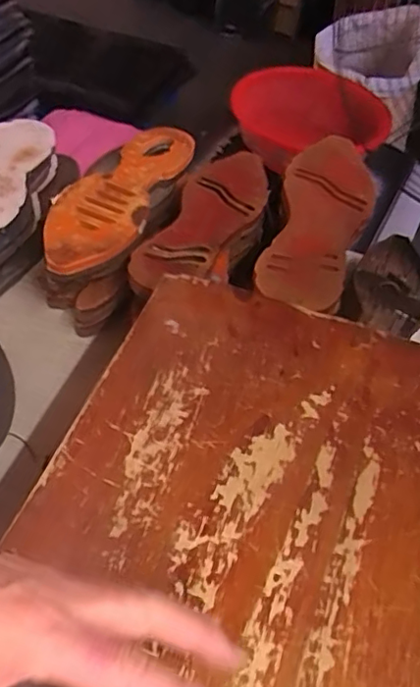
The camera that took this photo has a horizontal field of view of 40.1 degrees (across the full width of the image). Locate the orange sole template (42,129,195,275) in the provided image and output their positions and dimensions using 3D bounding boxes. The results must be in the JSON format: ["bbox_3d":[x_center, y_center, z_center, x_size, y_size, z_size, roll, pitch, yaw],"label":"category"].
[{"bbox_3d":[-0.107,-0.181,0.678,0.099,0.021,0.285,18,51,9],"label":"orange sole template"}]

